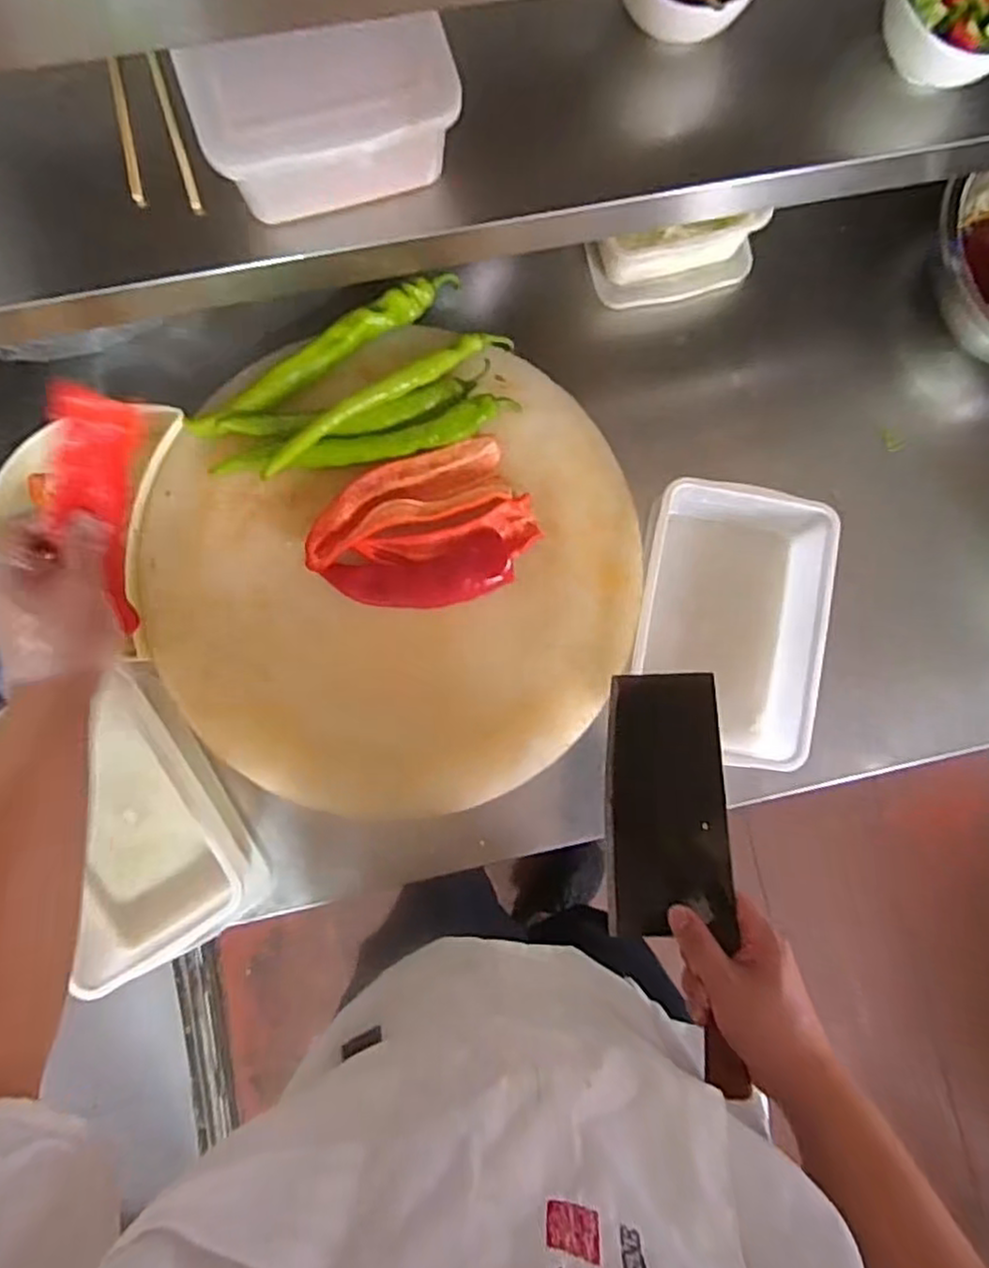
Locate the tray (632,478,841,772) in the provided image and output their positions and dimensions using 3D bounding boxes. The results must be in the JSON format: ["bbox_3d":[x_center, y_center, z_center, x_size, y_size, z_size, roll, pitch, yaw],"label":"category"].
[{"bbox_3d":[0.227,-0.008,0.698,0.179,0.090,0.264,7,84,-2],"label":"tray"}]

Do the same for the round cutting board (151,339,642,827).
[{"bbox_3d":[-0.084,-0.048,0.660,0.453,0.040,0.418,0,85,-3],"label":"round cutting board"}]

